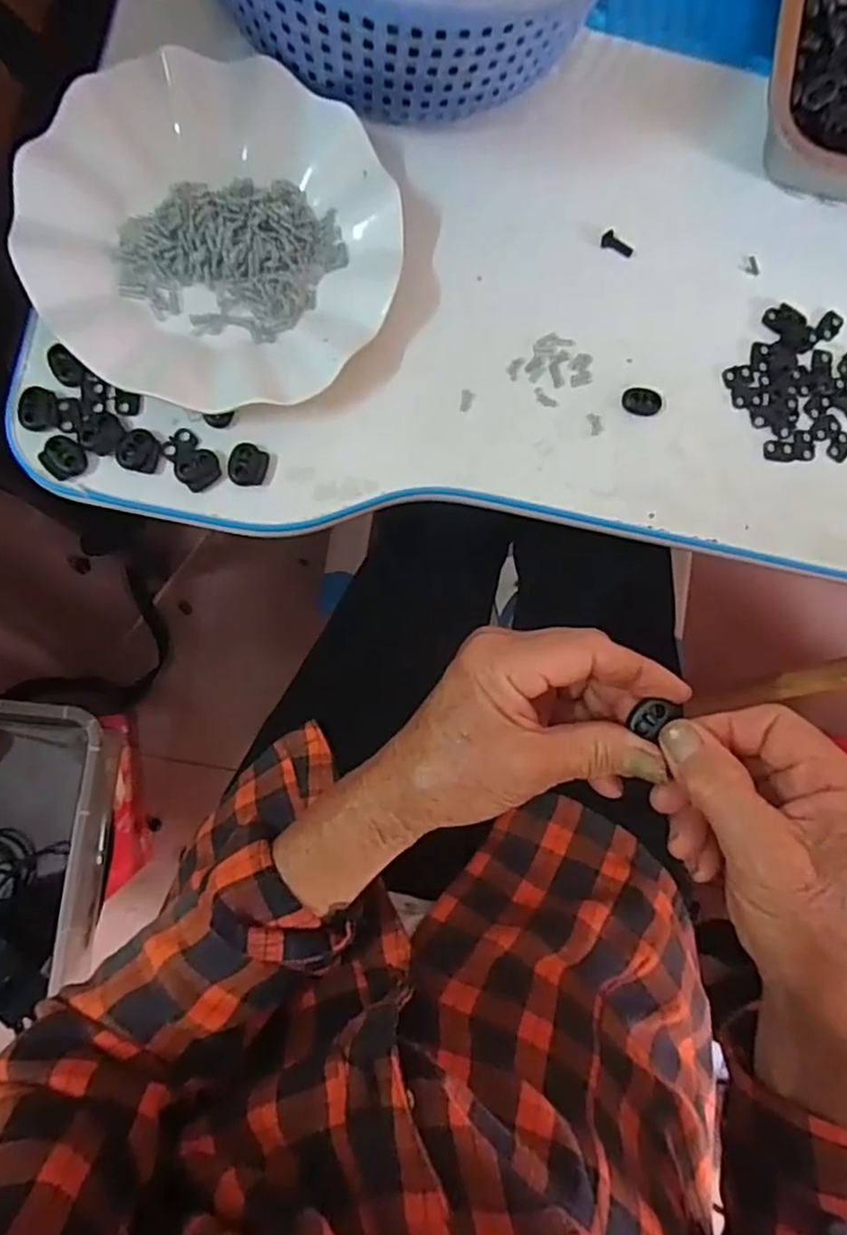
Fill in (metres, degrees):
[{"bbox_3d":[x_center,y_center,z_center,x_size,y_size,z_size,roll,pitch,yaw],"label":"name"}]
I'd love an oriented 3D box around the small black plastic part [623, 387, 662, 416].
[{"bbox_3d":[0.121,-0.119,0.375,0.022,0.004,0.015,8,82,-6],"label":"small black plastic part"}]

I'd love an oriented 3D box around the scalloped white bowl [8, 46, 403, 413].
[{"bbox_3d":[-0.105,-0.193,0.345,0.178,0.023,0.175,1,83,-7],"label":"scalloped white bowl"}]

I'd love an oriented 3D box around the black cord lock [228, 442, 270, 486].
[{"bbox_3d":[-0.088,-0.077,0.342,0.019,0.006,0.021,14,82,-5],"label":"black cord lock"}]

